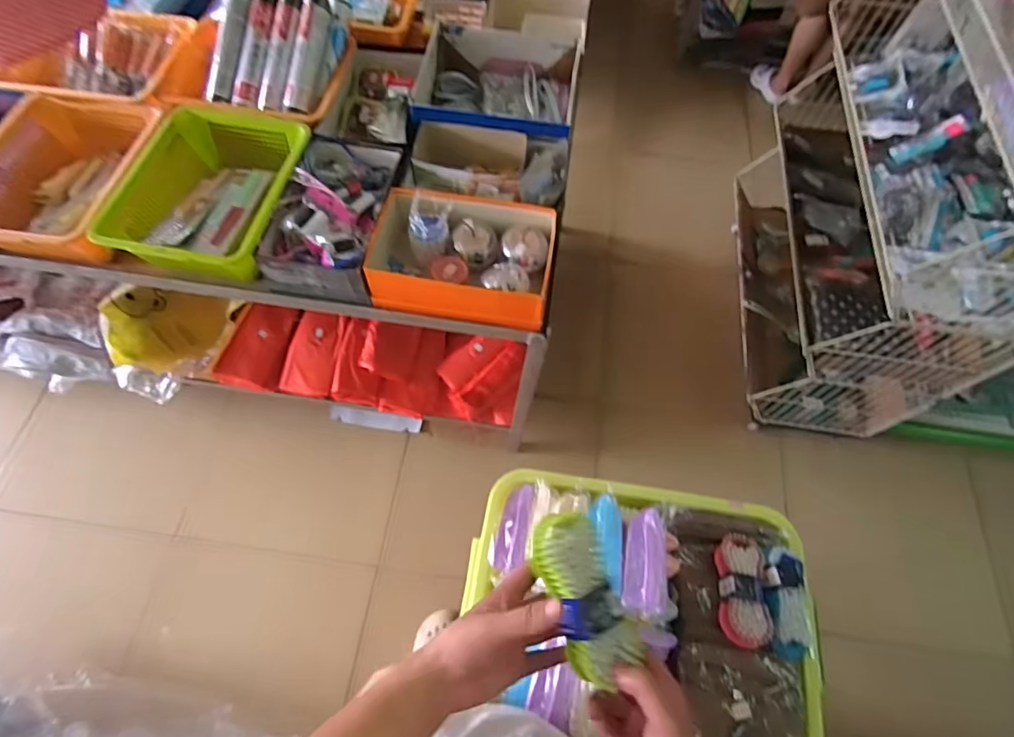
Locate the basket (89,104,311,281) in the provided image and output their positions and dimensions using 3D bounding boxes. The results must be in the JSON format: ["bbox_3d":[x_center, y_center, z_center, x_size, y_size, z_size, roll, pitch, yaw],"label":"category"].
[{"bbox_3d":[-0.550,-0.354,0.988,0.269,0.109,0.388,8,64,2],"label":"basket"}]

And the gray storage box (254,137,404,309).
[{"bbox_3d":[-0.336,-0.305,0.998,0.199,0.123,0.333,8,64,2],"label":"gray storage box"}]

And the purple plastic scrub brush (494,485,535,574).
[{"bbox_3d":[0.012,0.245,0.792,0.046,0.028,0.133,11,64,3],"label":"purple plastic scrub brush"}]

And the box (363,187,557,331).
[{"bbox_3d":[-0.090,-0.215,0.966,0.347,0.115,0.217,11,64,3],"label":"box"}]

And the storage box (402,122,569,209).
[{"bbox_3d":[-0.040,-0.407,1.065,0.318,0.118,0.232,10,64,3],"label":"storage box"}]

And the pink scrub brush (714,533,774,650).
[{"bbox_3d":[0.345,0.323,0.748,0.062,0.036,0.156,13,49,4],"label":"pink scrub brush"}]

